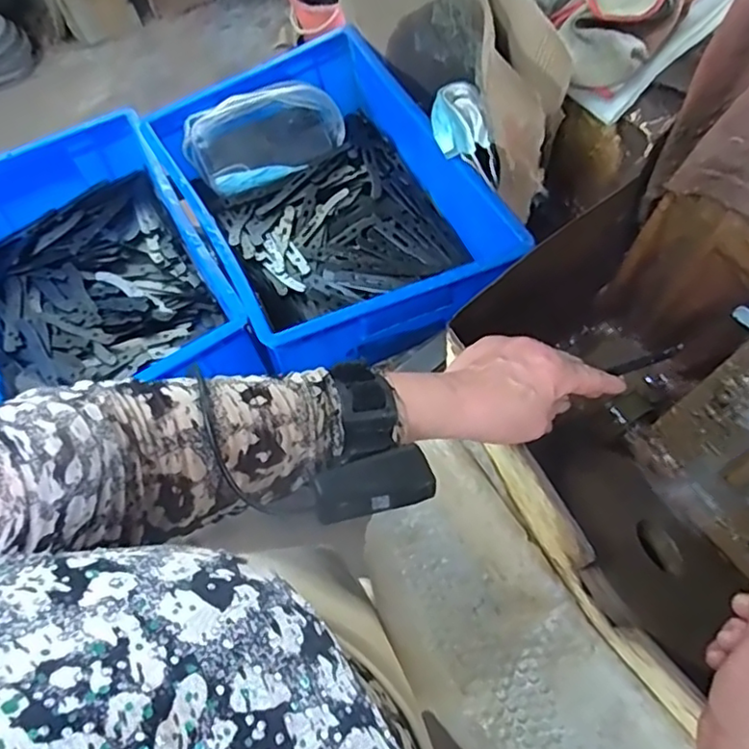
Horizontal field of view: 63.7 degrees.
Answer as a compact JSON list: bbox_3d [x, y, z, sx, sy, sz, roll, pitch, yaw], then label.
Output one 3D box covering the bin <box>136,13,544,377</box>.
[{"bbox_3d":[-0.060,-0.213,0.728,0.295,0.122,0.422,-26,69,-10],"label":"bin"}]

